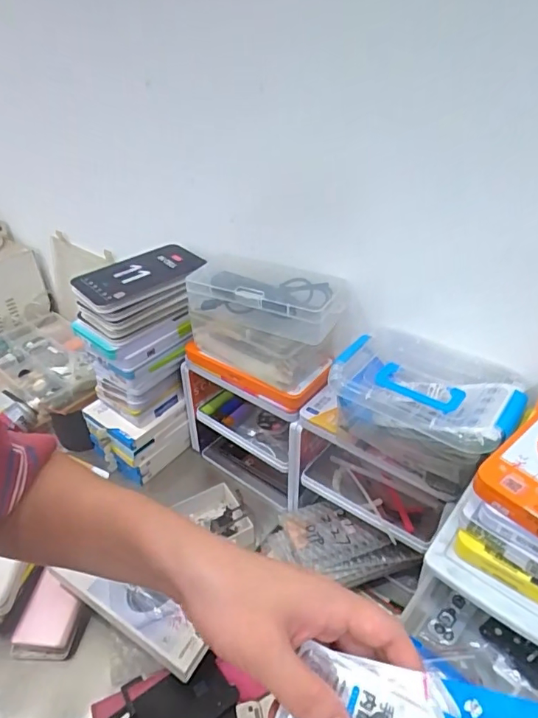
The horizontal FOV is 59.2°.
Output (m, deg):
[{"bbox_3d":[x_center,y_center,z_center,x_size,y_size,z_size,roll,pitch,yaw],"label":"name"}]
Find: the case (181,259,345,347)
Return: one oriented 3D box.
[{"bbox_3d":[-0.007,-0.077,0.594,0.203,0.058,0.091,16,38,23],"label":"case"}]

